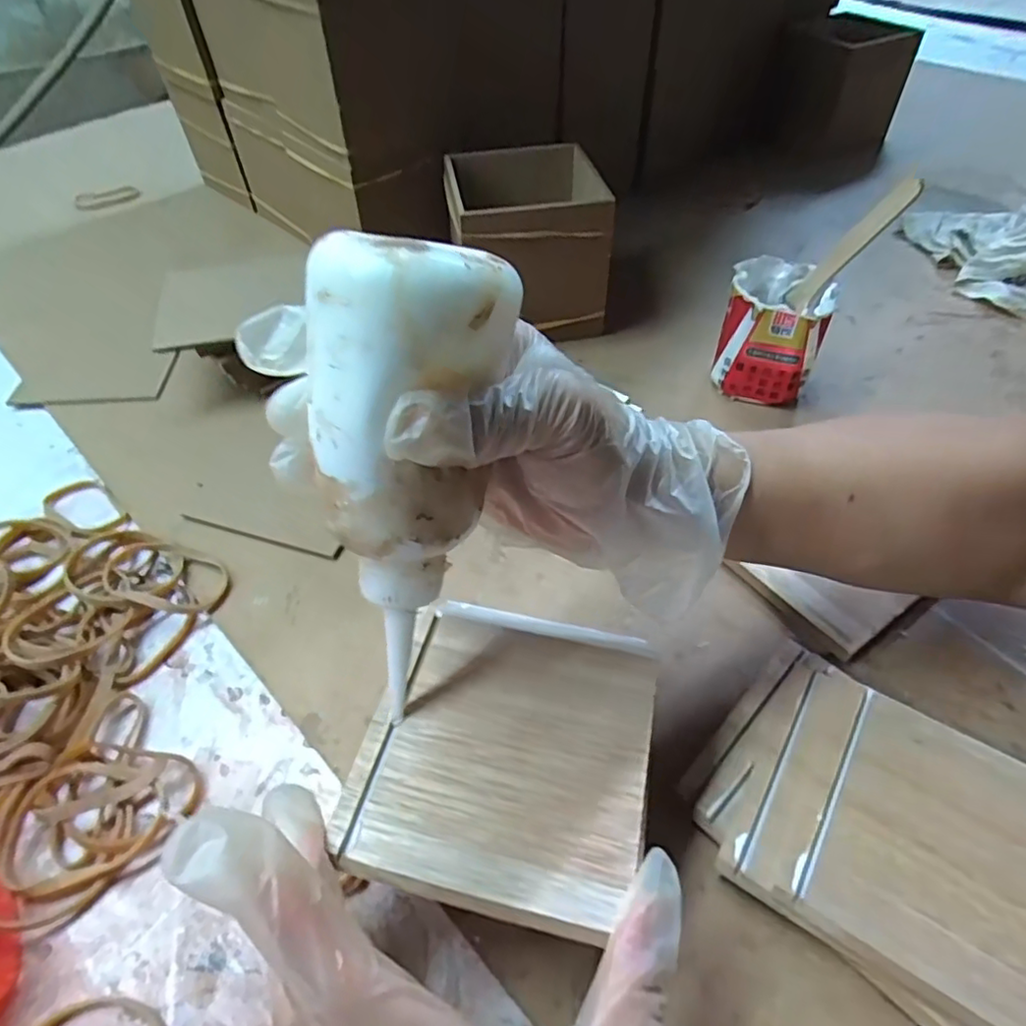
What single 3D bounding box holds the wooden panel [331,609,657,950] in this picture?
[{"bbox_3d":[-0.002,0.089,0.243,0.107,0.004,0.112,11,50,9],"label":"wooden panel"}]

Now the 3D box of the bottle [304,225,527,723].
[{"bbox_3d":[-0.035,-0.005,0.200,0.047,0.152,0.038,14,30,11],"label":"bottle"}]

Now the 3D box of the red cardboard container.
[{"bbox_3d":[0.184,-0.127,0.444,0.070,0.080,0.068,16,51,13],"label":"red cardboard container"}]

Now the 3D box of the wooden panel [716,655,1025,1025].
[{"bbox_3d":[0.164,0.130,0.251,0.124,0.008,0.108,25,54,25],"label":"wooden panel"}]

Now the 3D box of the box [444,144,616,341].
[{"bbox_3d":[0.008,-0.212,0.497,0.109,0.108,0.113,-9,51,-7],"label":"box"}]

